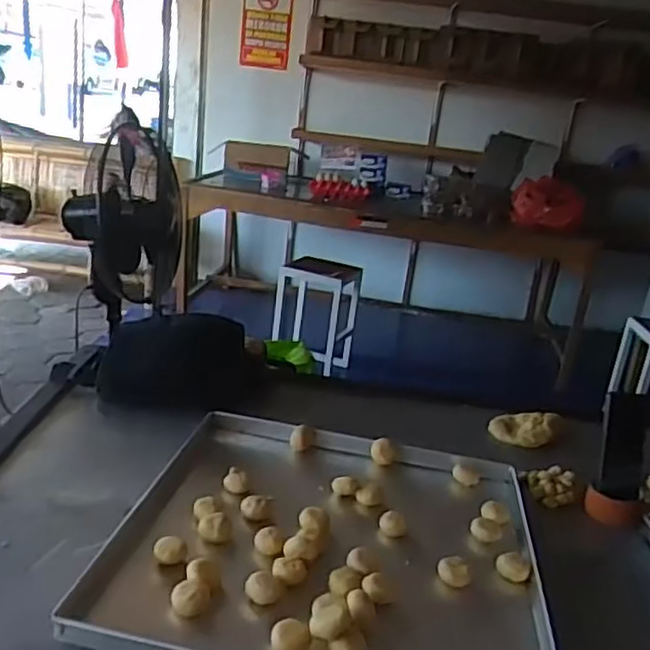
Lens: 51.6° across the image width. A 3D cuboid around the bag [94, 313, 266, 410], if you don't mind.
[{"bbox_3d":[-0.253,0.068,1.223,0.300,0.142,0.106,1,20,-17],"label":"bag"}]

